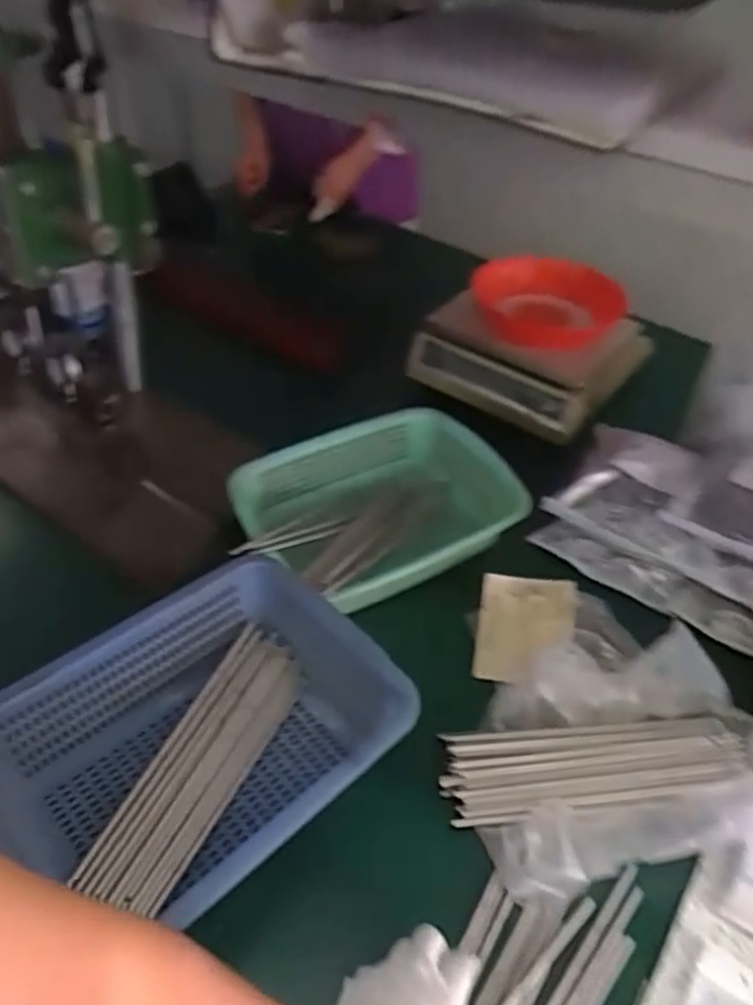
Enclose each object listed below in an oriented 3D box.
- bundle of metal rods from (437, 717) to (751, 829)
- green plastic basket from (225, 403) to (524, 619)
[{"bbox_3d":[0.198,0.231,0.620,0.273,0.017,0.077,-3,43,-9],"label":"bundle of metal rods"},{"bbox_3d":[0.013,0.010,0.816,0.345,0.092,0.221,-21,48,-25],"label":"green plastic basket"}]

